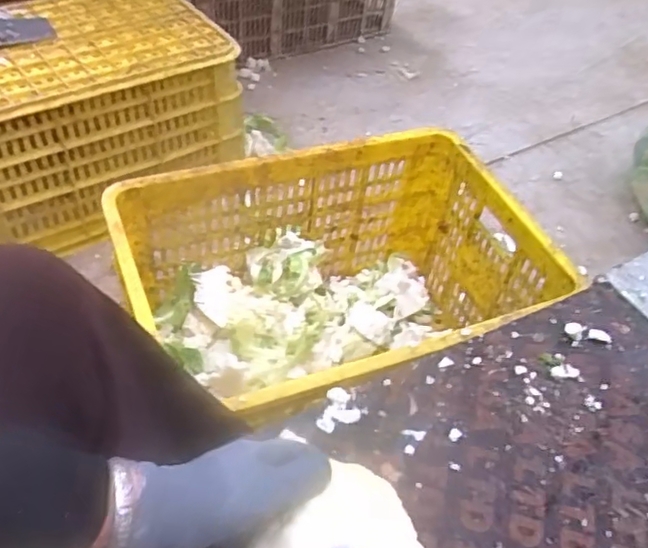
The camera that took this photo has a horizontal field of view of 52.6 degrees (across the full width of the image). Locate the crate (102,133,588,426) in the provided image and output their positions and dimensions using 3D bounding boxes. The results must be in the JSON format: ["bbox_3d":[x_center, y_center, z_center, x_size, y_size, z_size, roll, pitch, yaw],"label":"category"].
[{"bbox_3d":[0.022,0.045,0.904,0.507,0.283,0.356,-17,53,-20],"label":"crate"}]

